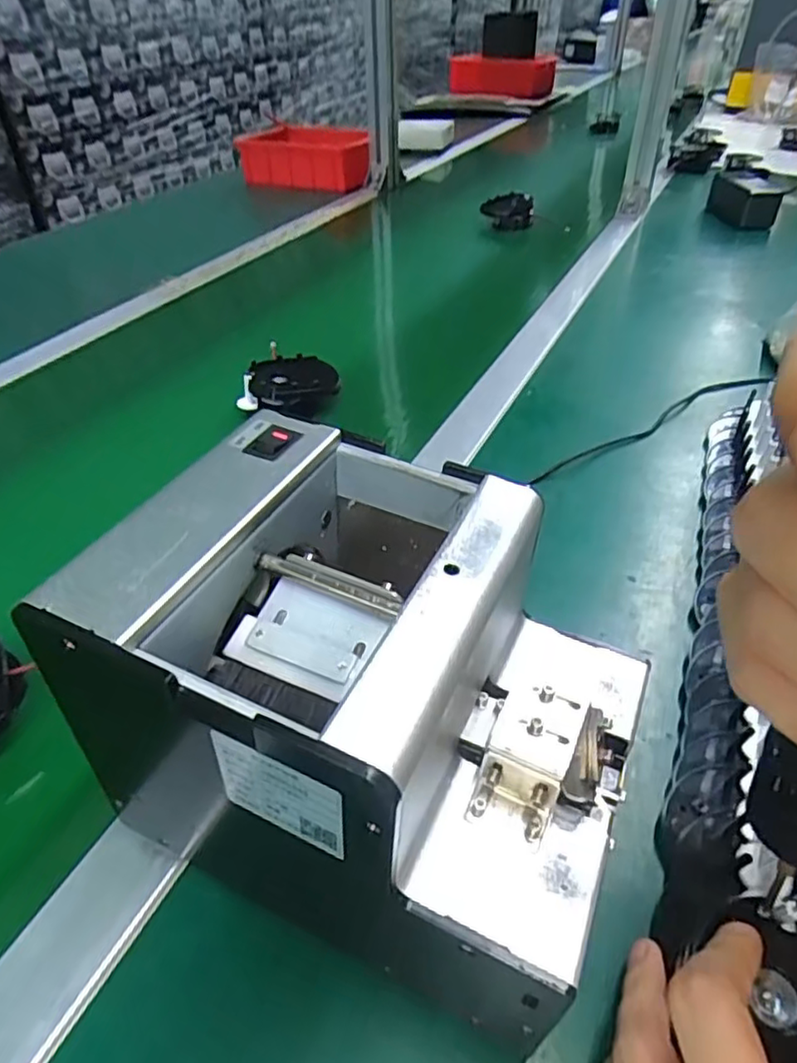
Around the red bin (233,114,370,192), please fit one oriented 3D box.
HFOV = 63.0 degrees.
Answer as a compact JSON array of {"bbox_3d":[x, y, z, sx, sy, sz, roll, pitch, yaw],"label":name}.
[{"bbox_3d":[-0.154,-0.634,1.102,0.229,0.082,0.123,12,43,15],"label":"red bin"}]

